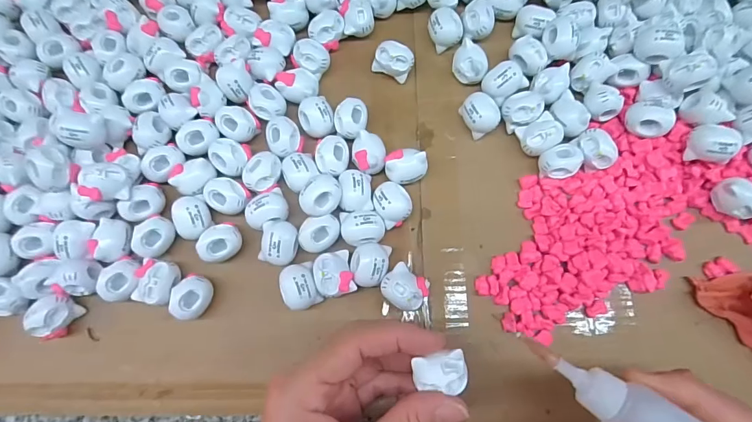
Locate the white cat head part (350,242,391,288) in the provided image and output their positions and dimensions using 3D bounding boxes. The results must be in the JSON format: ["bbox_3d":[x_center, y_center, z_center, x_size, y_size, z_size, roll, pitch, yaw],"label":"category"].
[{"bbox_3d":[-0.004,0.031,0.244,0.022,0.017,0.025,8,81,2],"label":"white cat head part"}]

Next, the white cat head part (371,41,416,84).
[{"bbox_3d":[0.012,-0.102,0.276,0.026,0.018,0.020,22,82,4],"label":"white cat head part"}]

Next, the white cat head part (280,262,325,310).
[{"bbox_3d":[-0.044,0.044,0.239,0.020,0.016,0.026,-17,81,-2],"label":"white cat head part"}]

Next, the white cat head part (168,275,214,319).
[{"bbox_3d":[-0.105,0.050,0.239,0.019,0.017,0.024,-1,81,1],"label":"white cat head part"}]

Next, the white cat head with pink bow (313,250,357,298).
[{"bbox_3d":[-0.025,0.037,0.241,0.022,0.015,0.025,-15,81,-1],"label":"white cat head with pink bow"}]

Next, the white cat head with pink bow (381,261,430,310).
[{"bbox_3d":[0.017,0.045,0.240,0.025,0.021,0.022,35,83,6],"label":"white cat head with pink bow"}]

